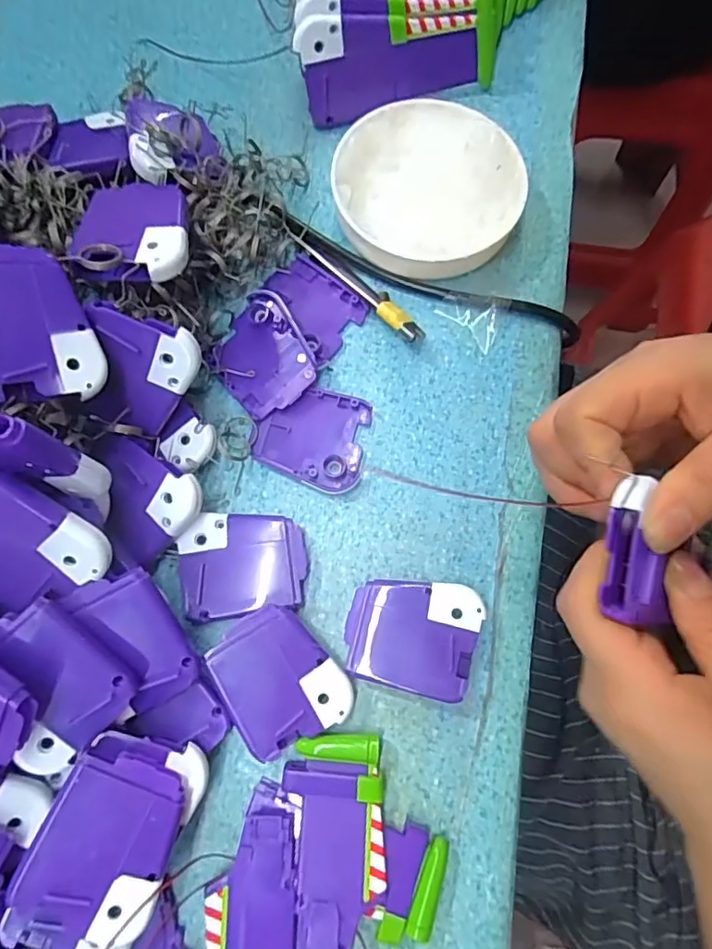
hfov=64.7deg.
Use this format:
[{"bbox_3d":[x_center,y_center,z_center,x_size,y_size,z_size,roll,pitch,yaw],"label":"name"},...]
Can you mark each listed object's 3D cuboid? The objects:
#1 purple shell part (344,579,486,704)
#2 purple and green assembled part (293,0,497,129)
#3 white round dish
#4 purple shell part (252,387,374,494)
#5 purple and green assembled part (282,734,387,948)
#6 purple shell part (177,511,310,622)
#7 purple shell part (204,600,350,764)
[{"bbox_3d":[0.026,0.076,0.269,0.059,0.015,0.051,14,75,2],"label":"purple shell part"},{"bbox_3d":[0.028,-0.256,0.341,0.125,0.051,0.021,-19,46,-5],"label":"purple and green assembled part"},{"bbox_3d":[0.040,-0.162,0.323,0.103,0.026,0.101,0,75,-1],"label":"white round dish"},{"bbox_3d":[-0.022,-0.021,0.300,0.056,0.005,0.051,21,76,4],"label":"purple shell part"},{"bbox_3d":[-0.008,0.162,0.246,0.041,0.012,0.088,-3,75,-2],"label":"purple and green assembled part"},{"bbox_3d":[-0.055,0.044,0.280,0.060,0.011,0.049,-5,75,-3],"label":"purple shell part"},{"bbox_3d":[-0.037,0.095,0.257,0.050,0.011,0.060,-37,79,-10],"label":"purple shell part"}]

